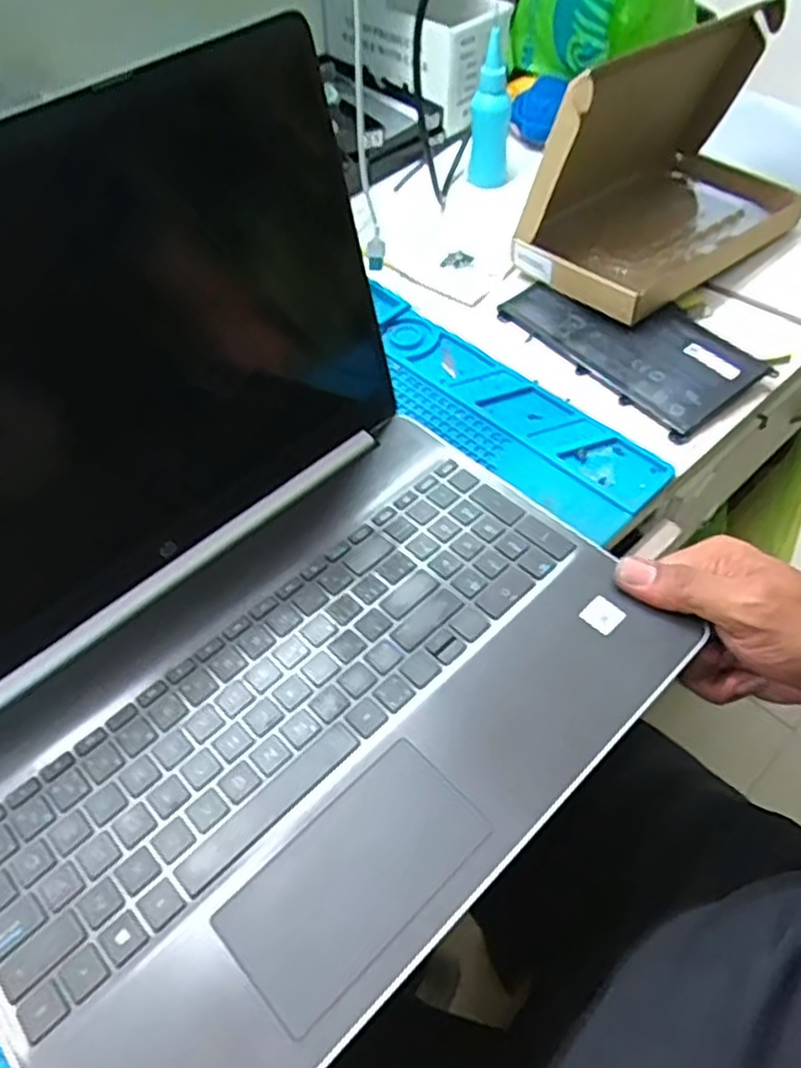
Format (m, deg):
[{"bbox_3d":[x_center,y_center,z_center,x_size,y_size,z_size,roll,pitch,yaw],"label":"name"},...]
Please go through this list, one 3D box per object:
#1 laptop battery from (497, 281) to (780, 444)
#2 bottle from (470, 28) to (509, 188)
[{"bbox_3d":[0.166,-0.143,0.539,0.089,0.014,0.179,-30,58,-18],"label":"laptop battery"},{"bbox_3d":[0.080,-0.378,0.666,0.035,0.116,0.035,3,54,5],"label":"bottle"}]

